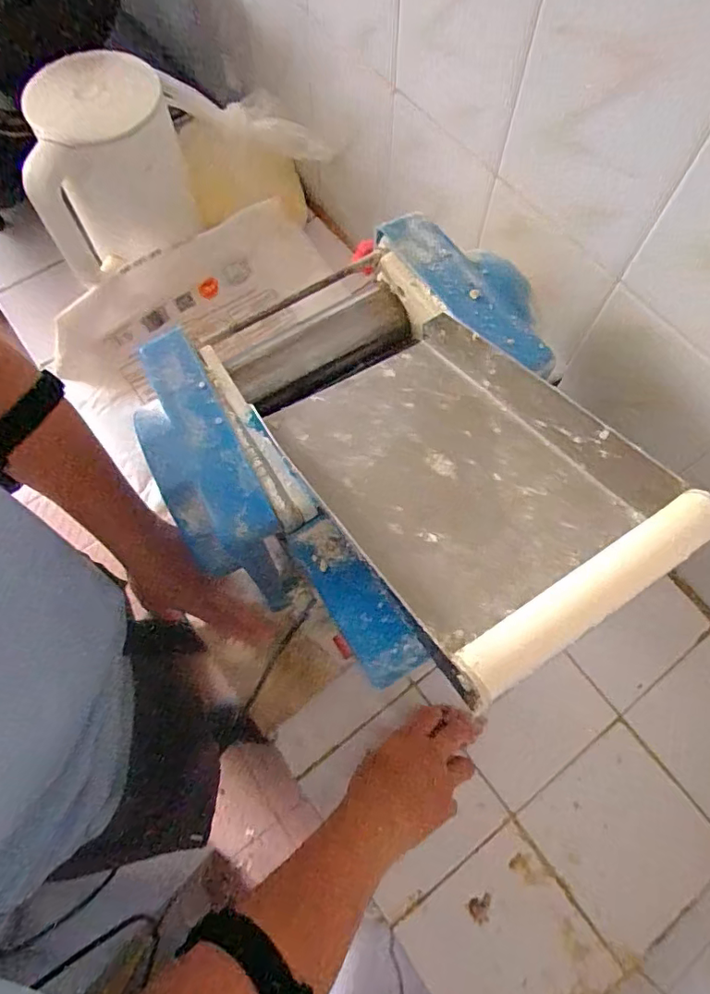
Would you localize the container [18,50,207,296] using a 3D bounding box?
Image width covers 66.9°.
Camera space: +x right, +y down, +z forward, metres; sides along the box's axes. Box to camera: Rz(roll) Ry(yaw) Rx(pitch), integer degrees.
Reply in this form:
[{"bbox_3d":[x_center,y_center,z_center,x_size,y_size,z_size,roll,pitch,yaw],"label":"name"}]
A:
[{"bbox_3d":[-0.272,-0.357,0.589,0.163,0.150,0.128,-21,71,-7],"label":"container"}]

